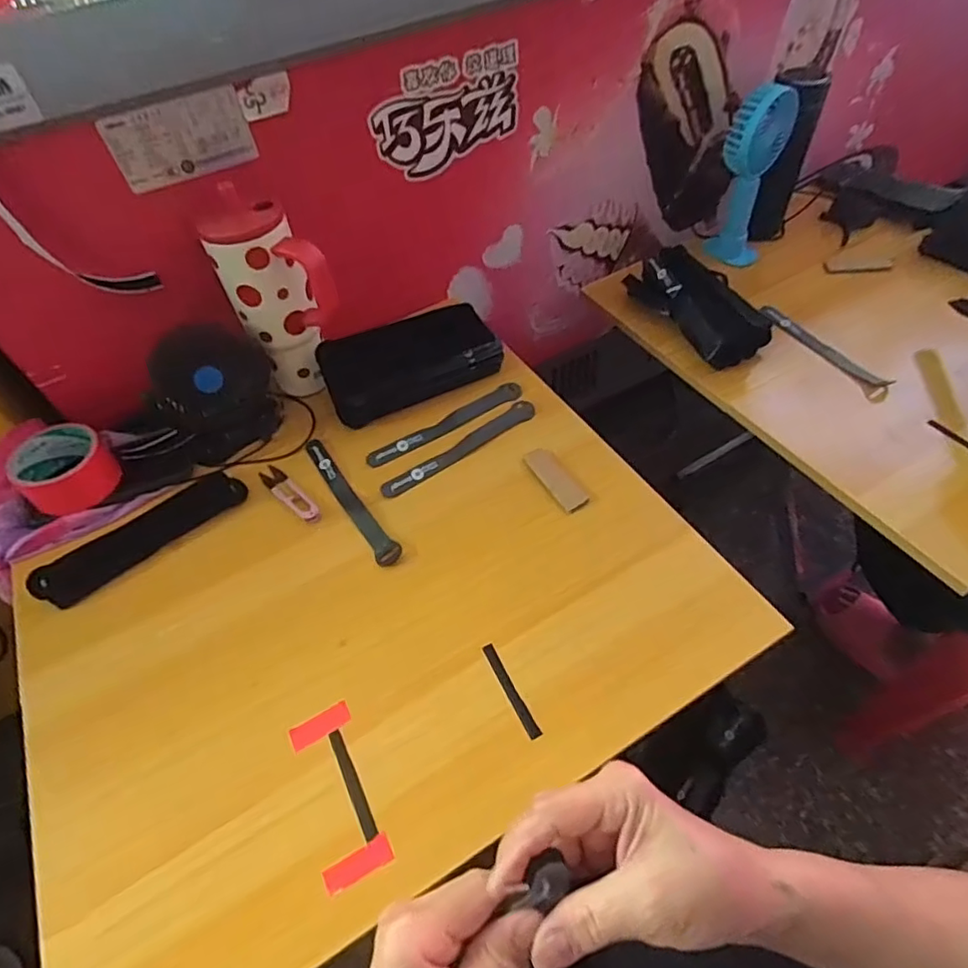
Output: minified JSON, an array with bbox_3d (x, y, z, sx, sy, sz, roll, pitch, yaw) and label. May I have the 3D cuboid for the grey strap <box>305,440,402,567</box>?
[{"bbox_3d":[-0.143,0.013,0.601,0.024,0.008,0.198,-31,56,-19],"label":"grey strap"}]

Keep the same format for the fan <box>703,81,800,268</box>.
[{"bbox_3d":[0.367,-0.418,0.804,0.081,0.238,0.083,13,54,15],"label":"fan"}]

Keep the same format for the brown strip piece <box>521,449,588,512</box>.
[{"bbox_3d":[0.075,-0.006,0.593,0.032,0.005,0.088,-25,54,-15],"label":"brown strip piece"}]

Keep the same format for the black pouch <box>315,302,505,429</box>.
[{"bbox_3d":[-0.083,-0.143,0.673,0.206,0.076,0.069,-19,53,-10],"label":"black pouch"}]

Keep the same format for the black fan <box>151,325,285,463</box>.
[{"bbox_3d":[-0.289,-0.103,0.627,0.116,0.120,0.062,-31,56,-19],"label":"black fan"}]

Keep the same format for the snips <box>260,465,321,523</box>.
[{"bbox_3d":[-0.207,0.009,0.611,0.022,0.010,0.103,-39,59,-23],"label":"snips"}]

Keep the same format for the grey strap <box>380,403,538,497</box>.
[{"bbox_3d":[-0.025,-0.040,0.629,0.191,0.011,0.025,-30,55,-18],"label":"grey strap"}]

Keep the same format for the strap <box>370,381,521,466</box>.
[{"bbox_3d":[-0.043,-0.069,0.657,0.195,0.006,0.030,-27,48,-14],"label":"strap"}]

